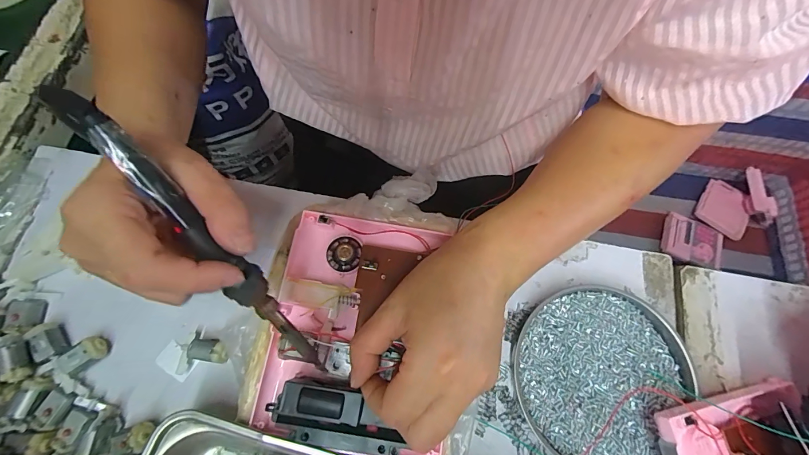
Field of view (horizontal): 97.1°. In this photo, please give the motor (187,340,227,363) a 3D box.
[{"bbox_3d":[-0.153,0.096,0.280,0.031,0.020,0.016,11,71,2],"label":"motor"}]

